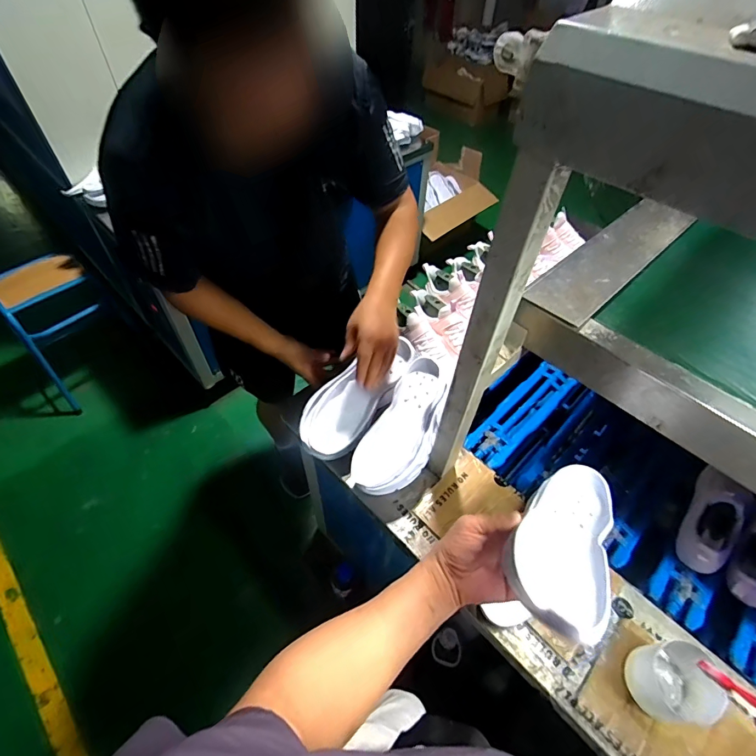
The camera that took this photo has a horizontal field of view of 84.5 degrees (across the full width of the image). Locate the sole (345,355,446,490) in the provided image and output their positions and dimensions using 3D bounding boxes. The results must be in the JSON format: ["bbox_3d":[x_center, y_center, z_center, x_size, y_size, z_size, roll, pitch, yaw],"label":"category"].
[{"bbox_3d":[0.051,0.095,0.781,0.116,0.038,0.262,24,77,17],"label":"sole"}]

